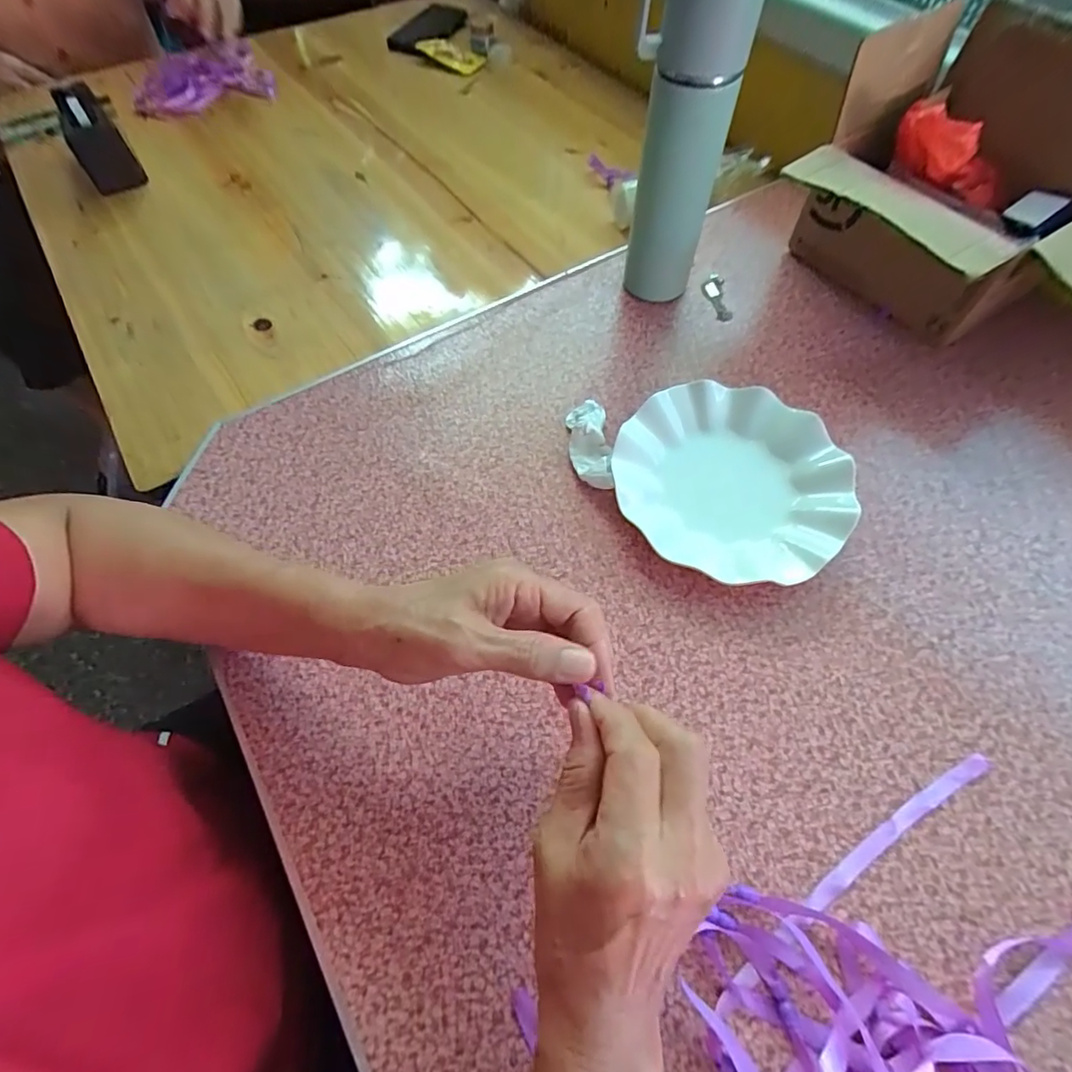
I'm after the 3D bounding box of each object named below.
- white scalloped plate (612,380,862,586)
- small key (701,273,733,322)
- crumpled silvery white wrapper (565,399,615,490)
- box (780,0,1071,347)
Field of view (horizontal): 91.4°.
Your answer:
[{"bbox_3d":[0.156,-0.044,0.423,0.179,0.026,0.173,0,62,0],"label":"white scalloped plate"},{"bbox_3d":[0.189,-0.251,0.548,0.025,0.005,0.067,-2,62,0],"label":"small key"},{"bbox_3d":[0.045,-0.079,0.445,0.033,0.024,0.089,-3,62,-1],"label":"crumpled silvery white wrapper"},{"bbox_3d":[0.393,-0.294,0.470,0.227,0.184,0.273,-38,68,-18],"label":"box"}]

